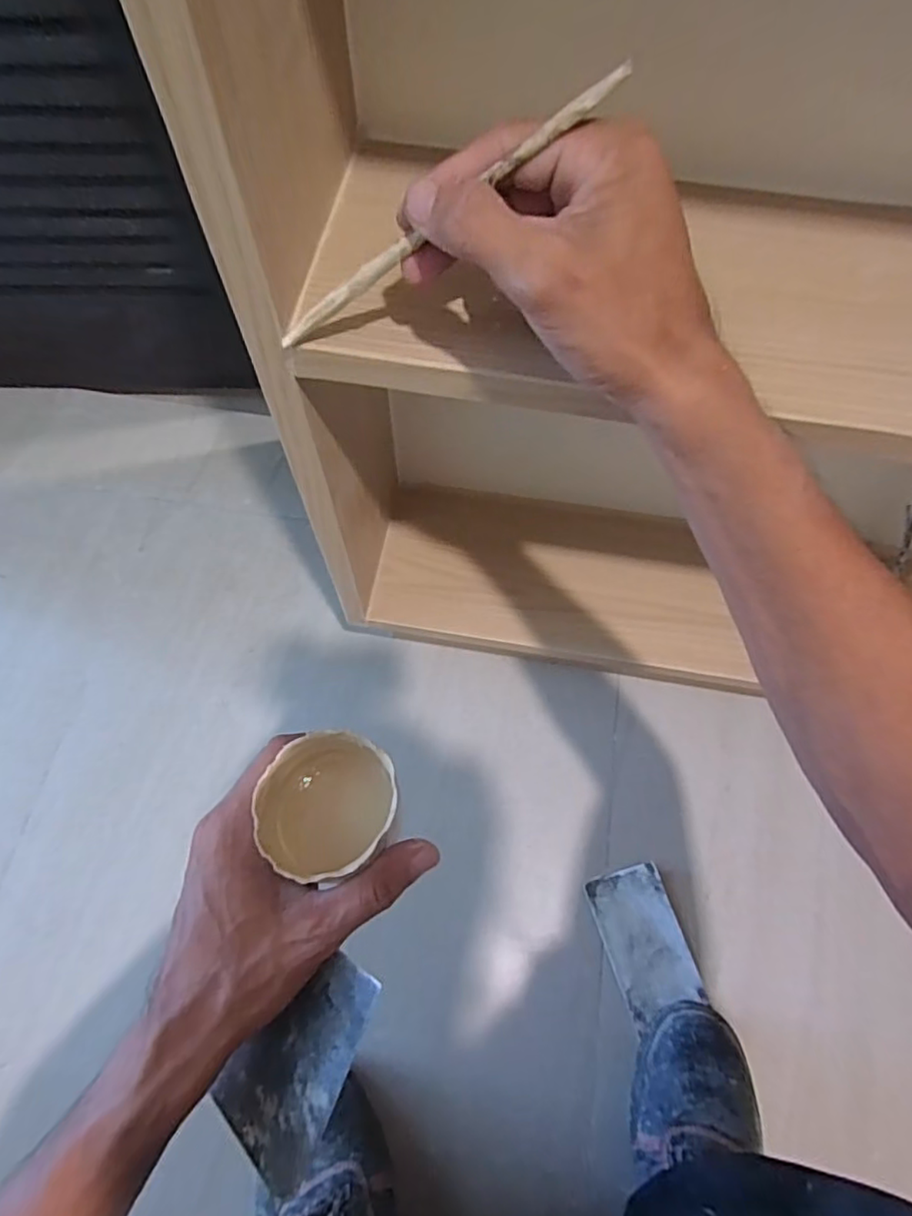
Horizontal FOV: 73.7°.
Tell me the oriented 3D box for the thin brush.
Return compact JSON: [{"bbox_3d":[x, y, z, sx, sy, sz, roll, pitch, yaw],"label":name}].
[{"bbox_3d":[-0.012,-0.150,0.240,0.167,0.009,0.004,-21,60,31],"label":"thin brush"}]

